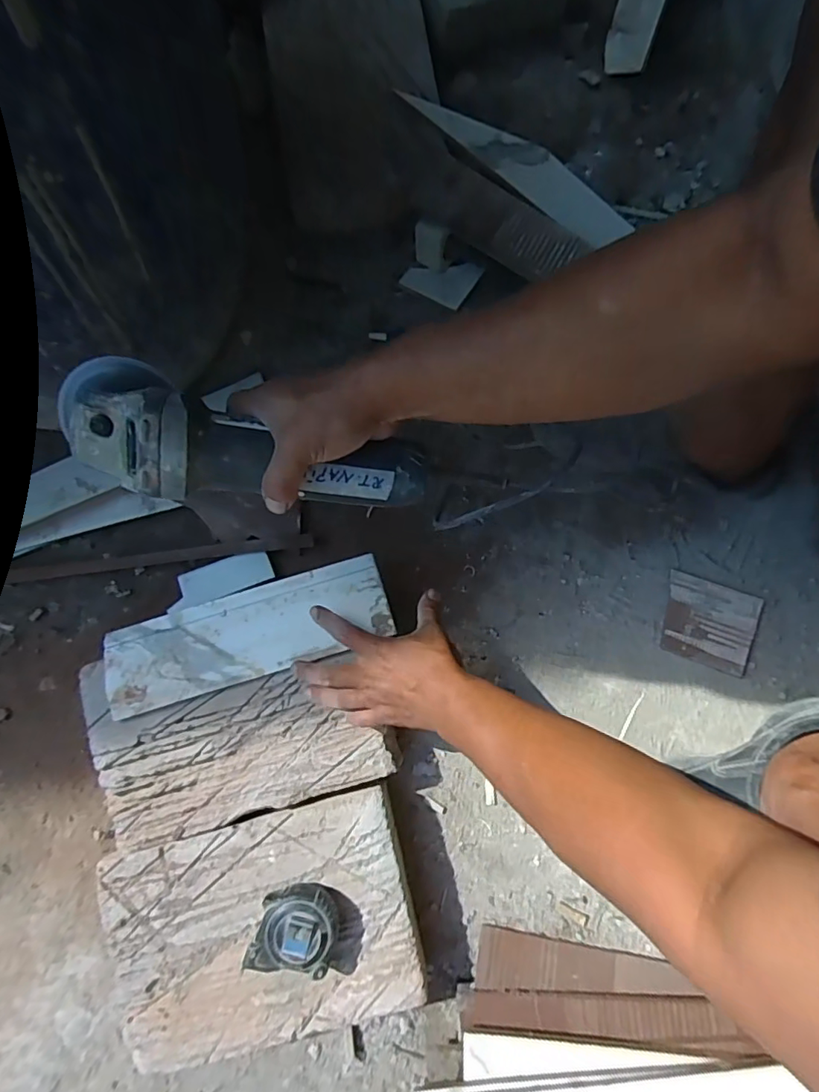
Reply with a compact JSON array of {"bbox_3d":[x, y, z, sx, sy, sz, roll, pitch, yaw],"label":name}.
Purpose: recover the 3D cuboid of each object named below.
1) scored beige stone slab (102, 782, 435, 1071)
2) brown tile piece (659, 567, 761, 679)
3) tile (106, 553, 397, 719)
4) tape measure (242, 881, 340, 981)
[{"bbox_3d":[-0.145,0.376,0.528,0.290,0.017,0.195,-13,80,-2],"label":"scored beige stone slab"},{"bbox_3d":[0.335,0.085,0.598,0.096,0.012,0.091,20,81,4],"label":"brown tile piece"},{"bbox_3d":[-0.172,0.092,0.566,0.299,0.006,0.092,-19,80,-2],"label":"tile"},{"bbox_3d":[-0.108,0.364,0.509,0.080,0.039,0.073,13,80,3],"label":"tape measure"}]

